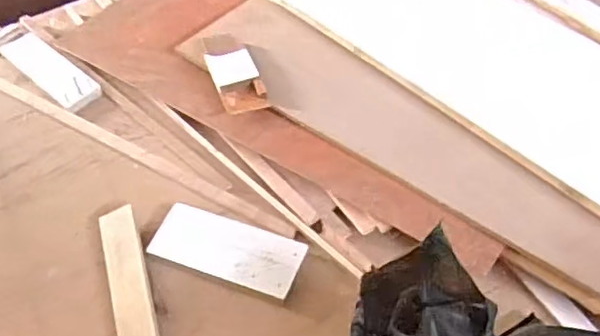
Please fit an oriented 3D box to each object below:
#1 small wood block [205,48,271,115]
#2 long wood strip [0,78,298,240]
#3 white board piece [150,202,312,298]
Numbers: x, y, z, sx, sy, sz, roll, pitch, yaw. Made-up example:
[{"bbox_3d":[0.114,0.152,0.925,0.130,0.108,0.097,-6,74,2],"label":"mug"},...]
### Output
[{"bbox_3d":[-0.097,-0.137,0.966,0.068,0.019,0.129,-16,53,-7],"label":"small wood block"},{"bbox_3d":[-0.339,-0.063,0.993,0.770,0.015,0.030,24,59,21],"label":"long wood strip"},{"bbox_3d":[-0.096,0.106,0.828,0.198,0.016,0.085,15,56,16],"label":"white board piece"}]

